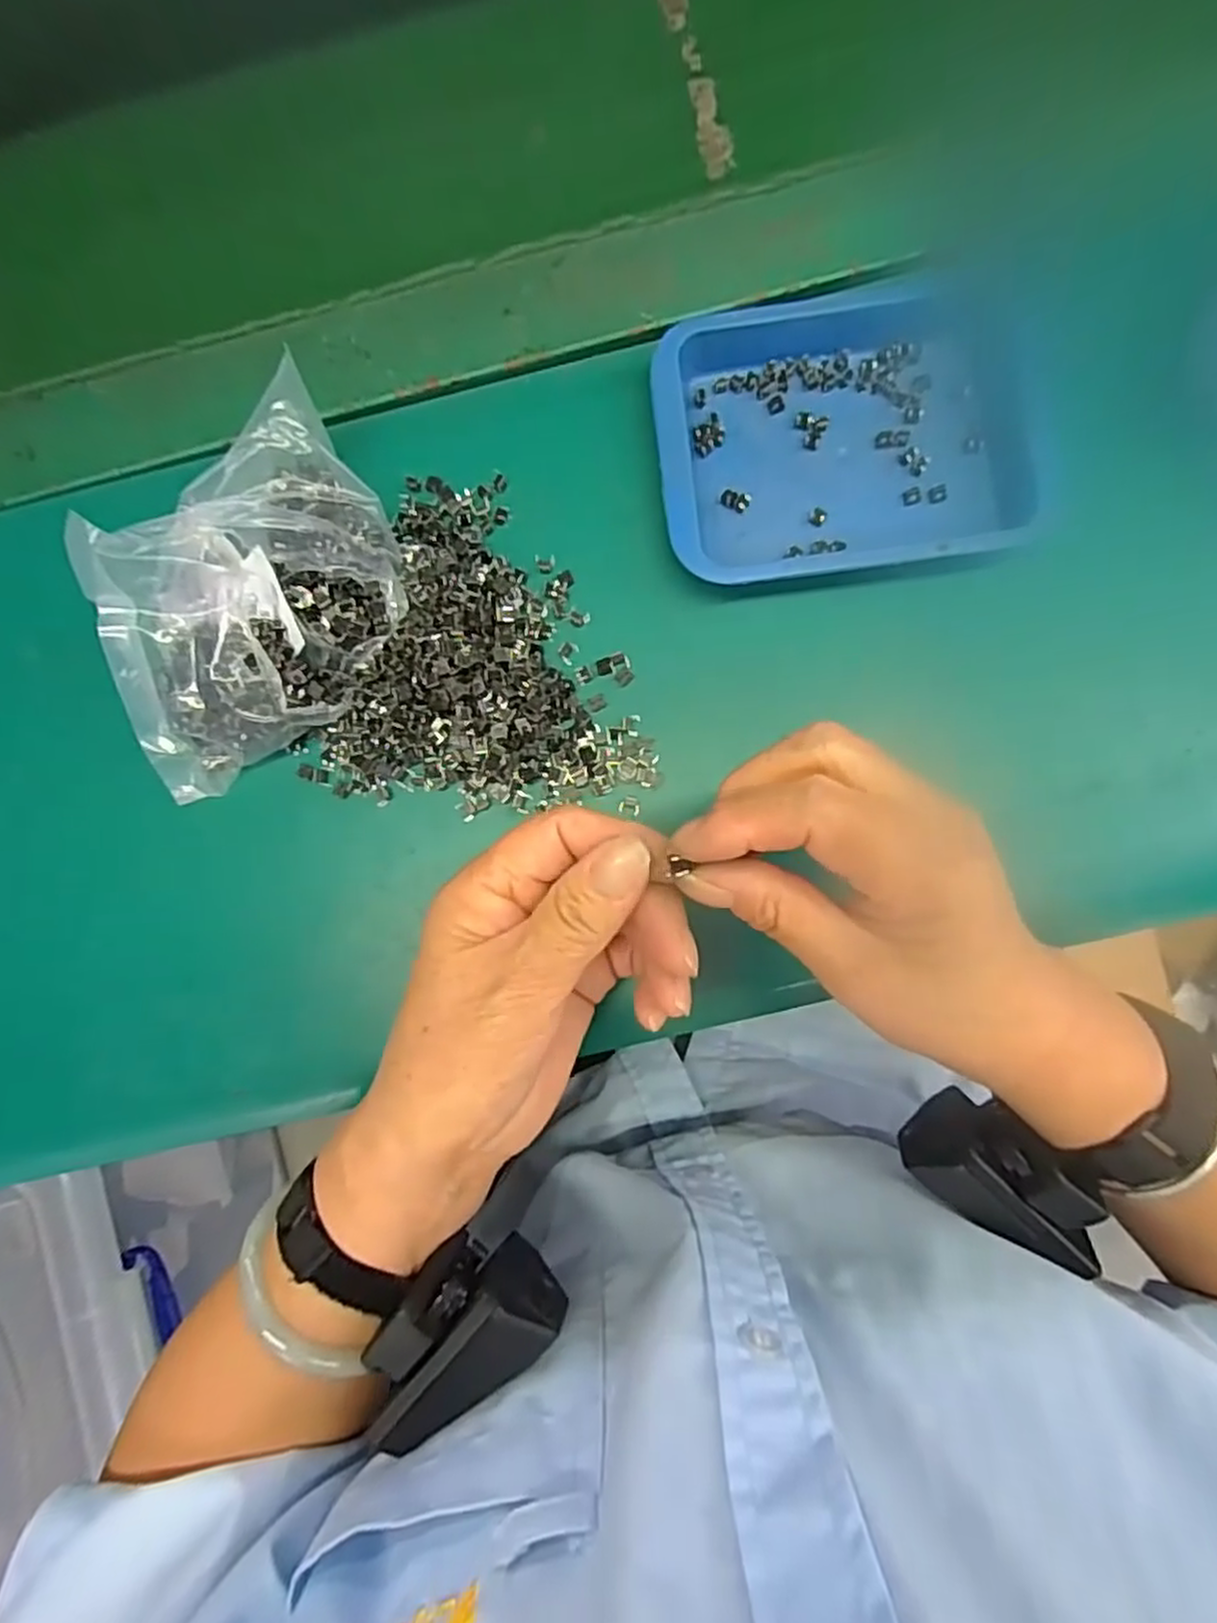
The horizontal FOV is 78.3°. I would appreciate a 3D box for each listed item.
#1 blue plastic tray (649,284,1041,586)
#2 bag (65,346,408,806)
[{"bbox_3d":[0.103,-0.163,0.318,0.162,0.022,0.128,-6,84,3],"label":"blue plastic tray"},{"bbox_3d":[-0.145,-0.084,0.302,0.089,0.068,0.166,36,87,6],"label":"bag"}]

